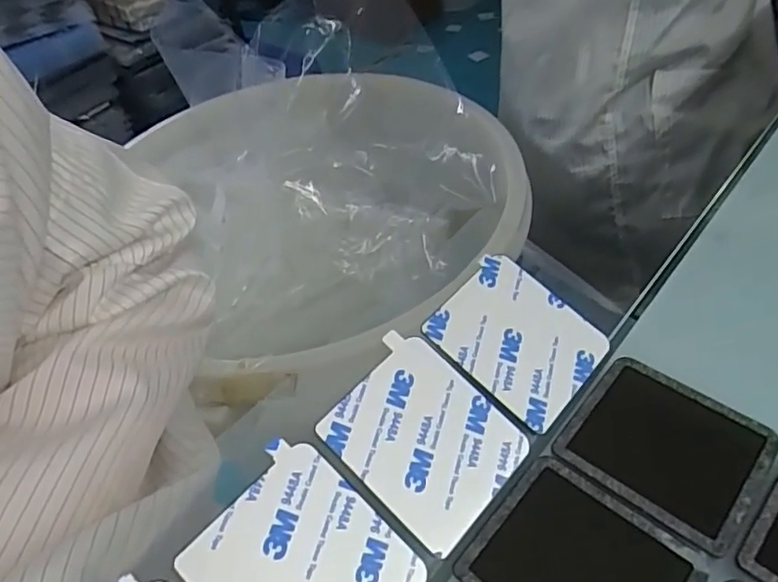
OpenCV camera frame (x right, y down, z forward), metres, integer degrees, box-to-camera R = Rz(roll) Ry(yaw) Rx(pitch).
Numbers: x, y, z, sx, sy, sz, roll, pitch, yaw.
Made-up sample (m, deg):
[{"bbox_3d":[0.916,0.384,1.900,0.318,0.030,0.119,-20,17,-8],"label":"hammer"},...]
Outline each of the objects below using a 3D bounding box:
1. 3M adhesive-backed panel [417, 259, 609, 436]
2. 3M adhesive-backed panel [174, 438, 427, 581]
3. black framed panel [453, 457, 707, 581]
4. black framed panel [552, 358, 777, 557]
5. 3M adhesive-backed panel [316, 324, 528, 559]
[{"bbox_3d":[0.047,0.017,0.213,0.056,0.004,0.050,39,63,11],"label":"3M adhesive-backed panel"},{"bbox_3d":[-0.023,0.078,0.166,0.056,0.004,0.050,42,63,9],"label":"3M adhesive-backed panel"},{"bbox_3d":[0.055,0.080,0.168,0.055,0.004,0.051,31,58,32],"label":"black framed panel"},{"bbox_3d":[0.090,0.050,0.191,0.055,0.006,0.050,30,58,31],"label":"black framed panel"},{"bbox_3d":[0.012,0.048,0.189,0.056,0.004,0.051,41,63,9],"label":"3M adhesive-backed panel"}]

